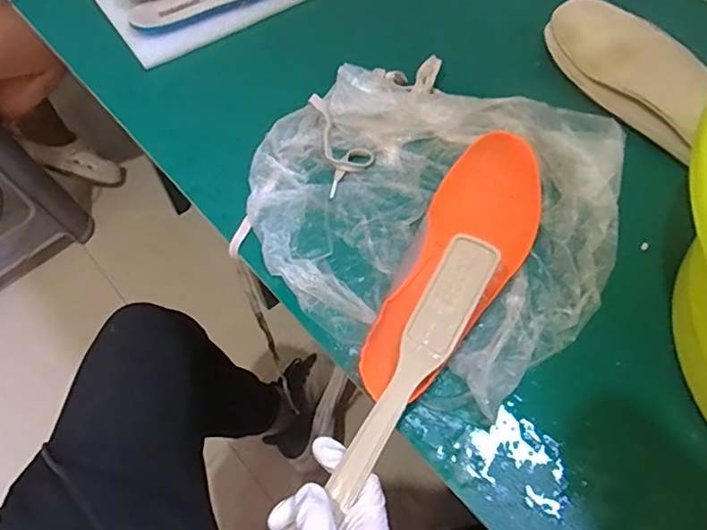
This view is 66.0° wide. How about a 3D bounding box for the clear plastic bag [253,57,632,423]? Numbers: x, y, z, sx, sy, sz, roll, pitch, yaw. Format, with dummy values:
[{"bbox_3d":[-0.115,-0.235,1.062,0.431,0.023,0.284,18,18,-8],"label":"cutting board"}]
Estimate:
[{"bbox_3d":[0.071,-0.065,0.473,0.302,0.033,0.296,26,64,17],"label":"clear plastic bag"}]

